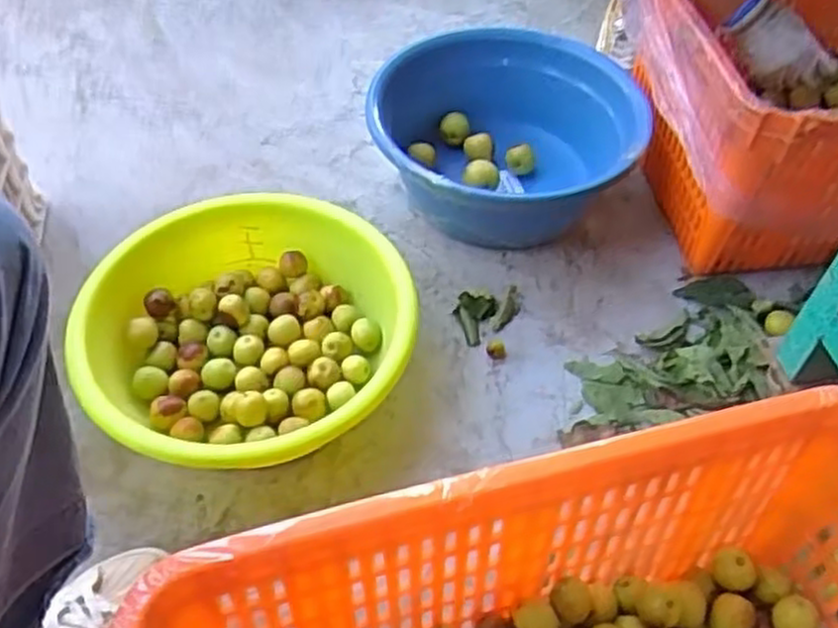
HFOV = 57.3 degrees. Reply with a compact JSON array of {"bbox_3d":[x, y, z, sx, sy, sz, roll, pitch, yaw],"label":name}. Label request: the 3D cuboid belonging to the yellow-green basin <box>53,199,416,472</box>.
[{"bbox_3d":[-0.184,0.024,0.816,0.311,0.114,0.327,1,51,-1],"label":"yellow-green basin"}]

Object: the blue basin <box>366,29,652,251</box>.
[{"bbox_3d":[0.103,-0.224,1.016,0.309,0.152,0.309,1,51,-1],"label":"blue basin"}]

